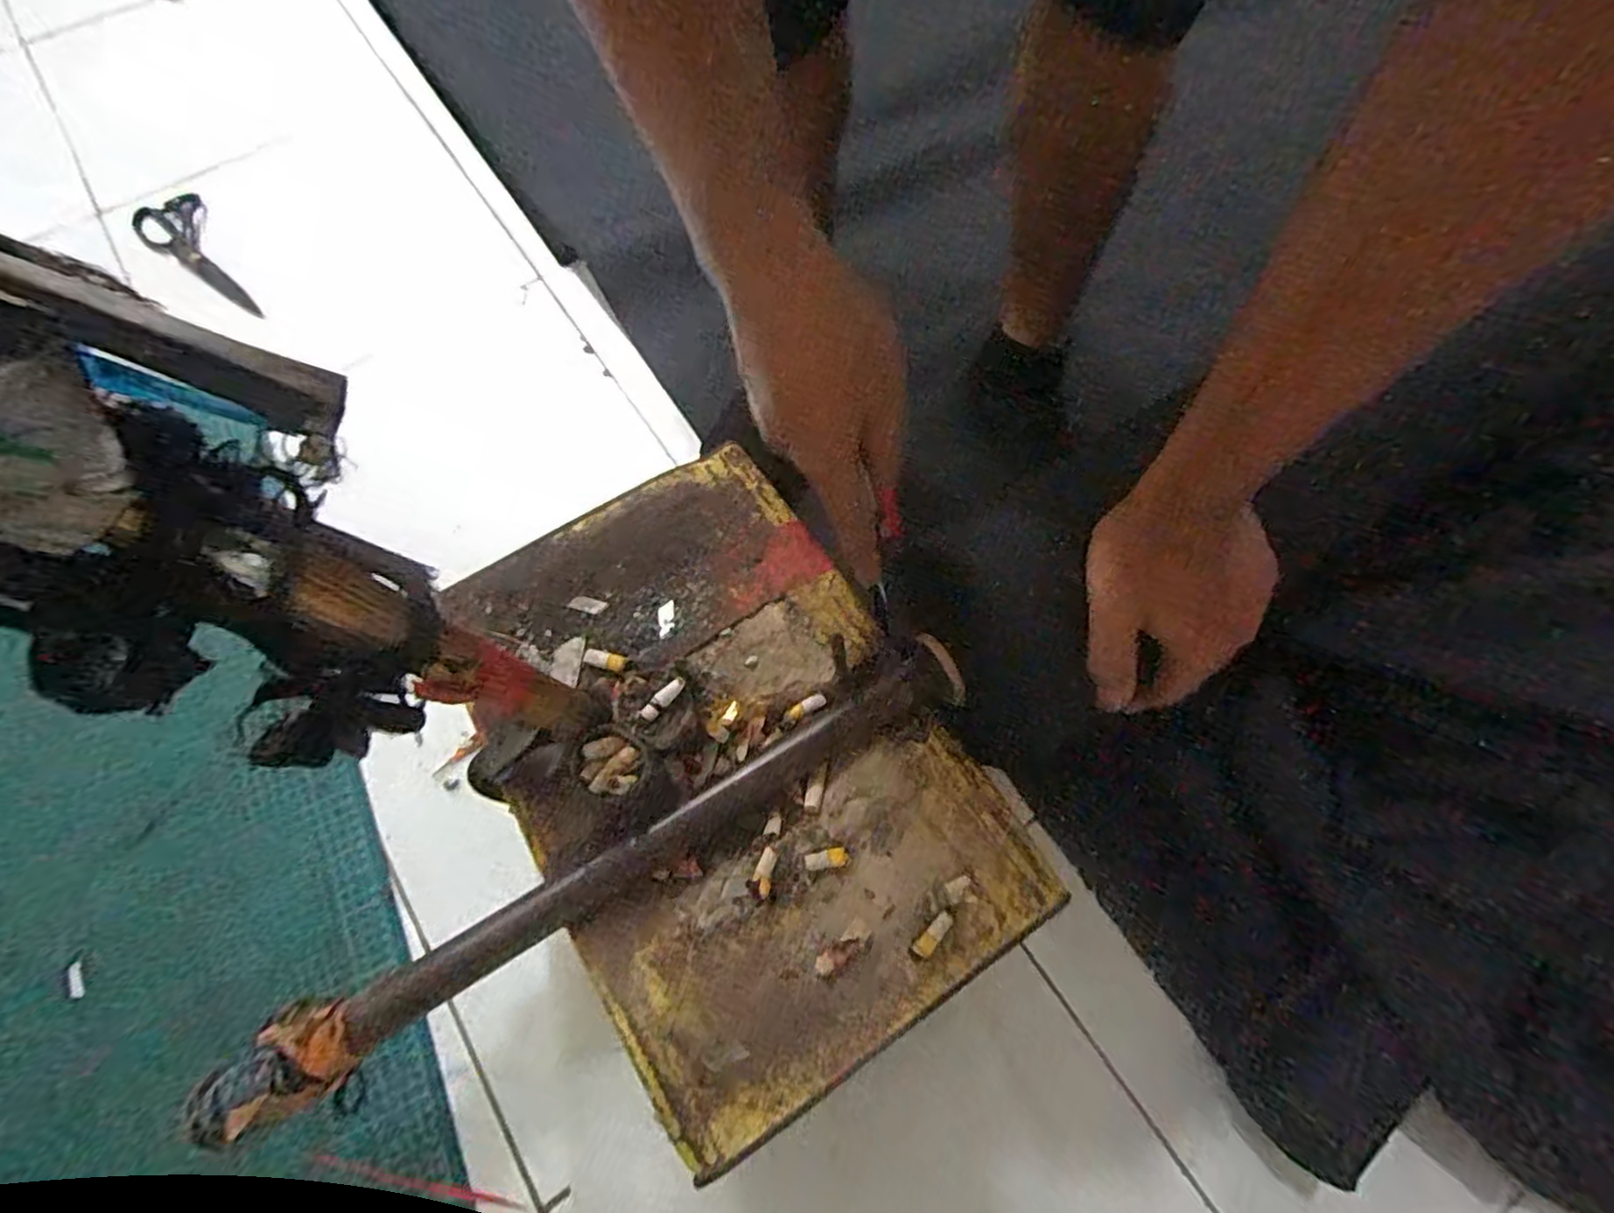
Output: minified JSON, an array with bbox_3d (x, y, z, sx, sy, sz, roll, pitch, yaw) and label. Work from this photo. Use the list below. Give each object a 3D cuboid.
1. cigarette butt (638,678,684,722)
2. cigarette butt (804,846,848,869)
[{"bbox_3d":[-0.077,0.049,0.374,0.029,0.004,0.010,-45,75,0],"label":"cigarette butt"},{"bbox_3d":[0.010,0.133,0.370,0.022,0.004,0.009,-8,68,-5],"label":"cigarette butt"}]

